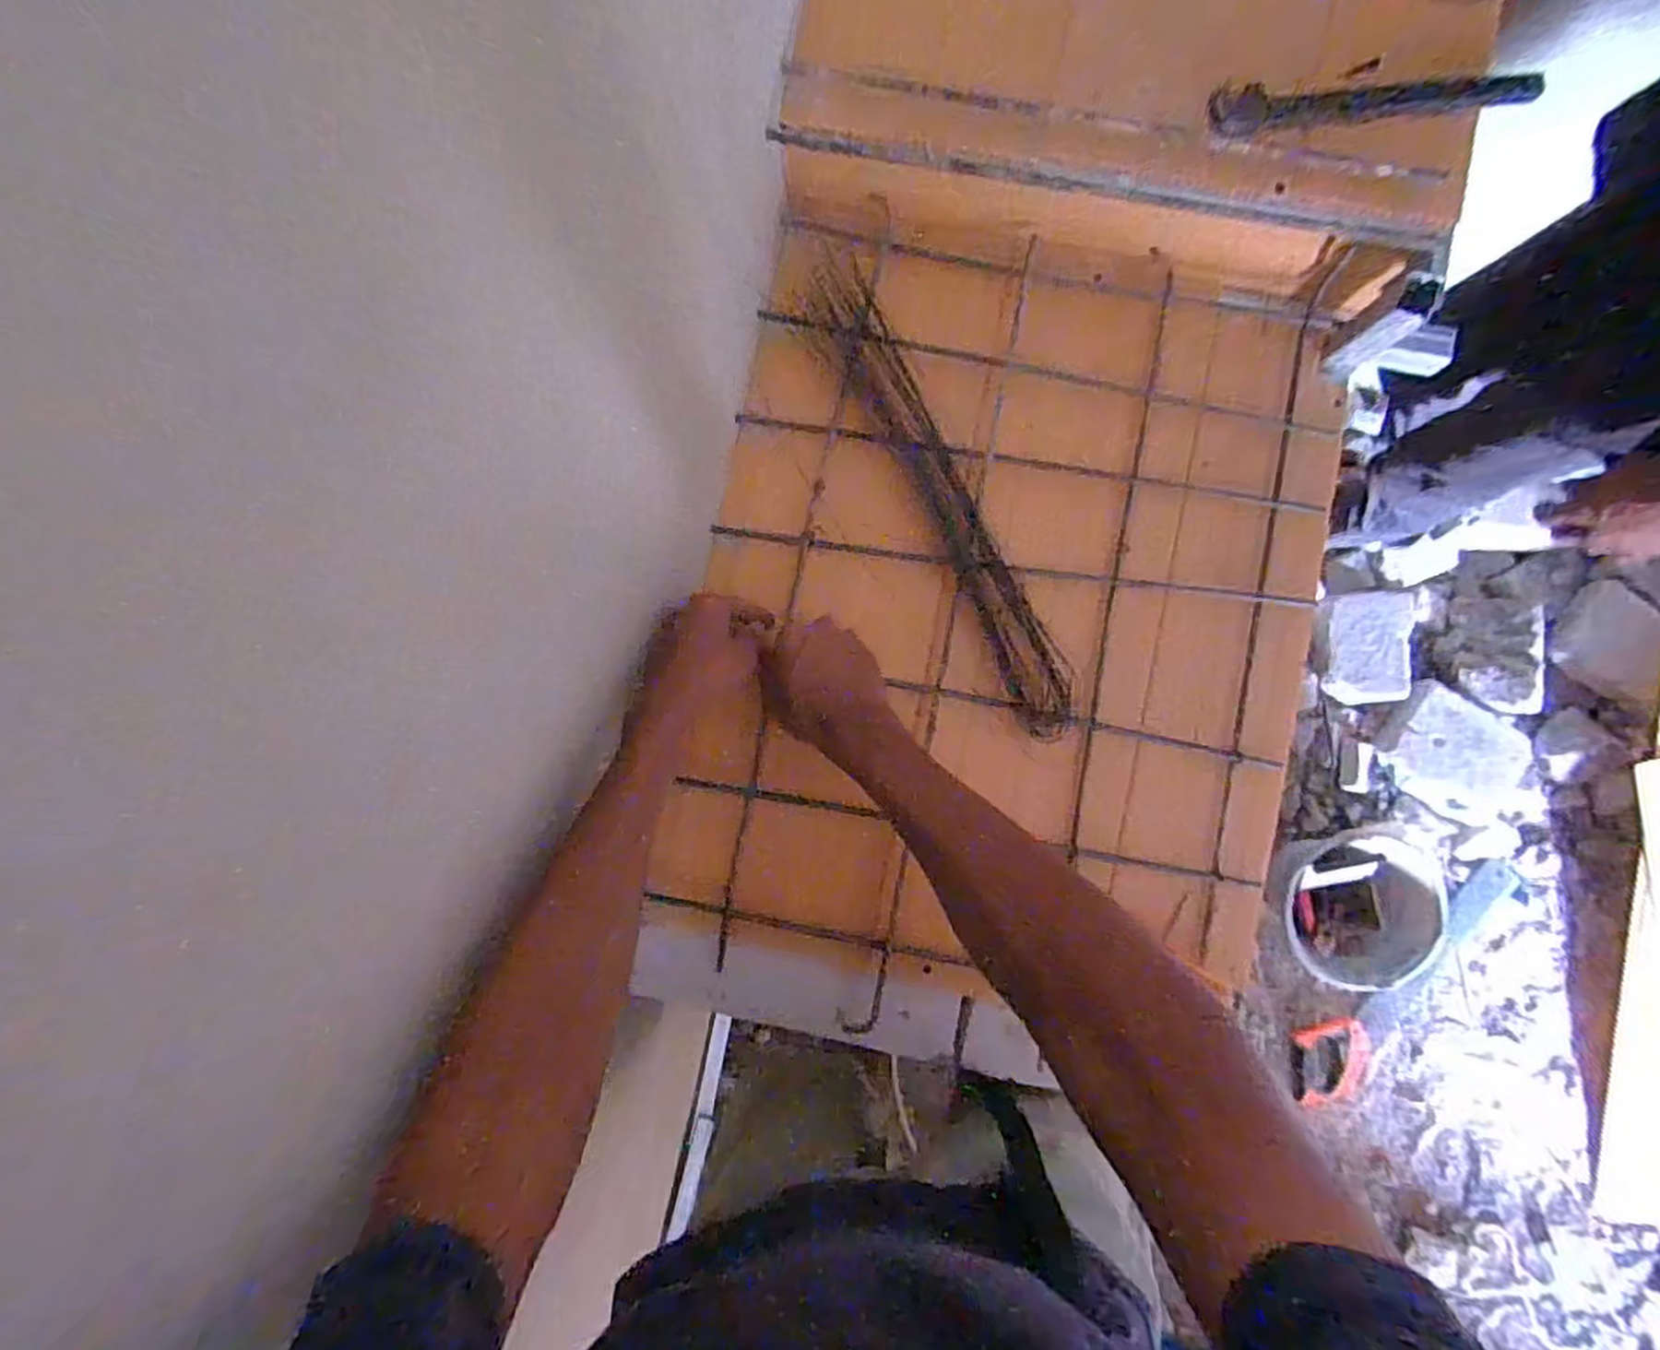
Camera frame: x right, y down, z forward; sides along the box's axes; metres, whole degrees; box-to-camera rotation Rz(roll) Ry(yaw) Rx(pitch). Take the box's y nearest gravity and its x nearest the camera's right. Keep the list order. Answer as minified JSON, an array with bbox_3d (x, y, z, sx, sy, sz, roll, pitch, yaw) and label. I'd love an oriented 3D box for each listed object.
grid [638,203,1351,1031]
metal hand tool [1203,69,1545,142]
[{"bbox_3d":[0.146,-0.033,0.640,0.510,0.040,0.684,12,86,0],"label":"grid"},{"bbox_3d":[0.397,-0.429,0.545,0.203,0.024,0.041,15,86,25],"label":"metal hand tool"}]

